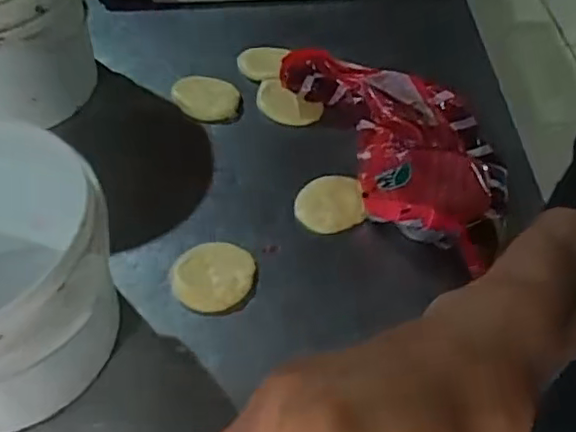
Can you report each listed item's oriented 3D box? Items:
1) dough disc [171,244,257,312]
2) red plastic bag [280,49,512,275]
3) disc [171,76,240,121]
[{"bbox_3d":[-0.073,0.057,0.595,0.073,0.009,0.080,0,51,0],"label":"dough disc"},{"bbox_3d":[0.109,-0.081,0.664,0.305,0.068,0.176,32,58,23],"label":"red plastic bag"},{"bbox_3d":[-0.103,-0.151,0.754,0.079,0.017,0.078,0,51,0],"label":"disc"}]

